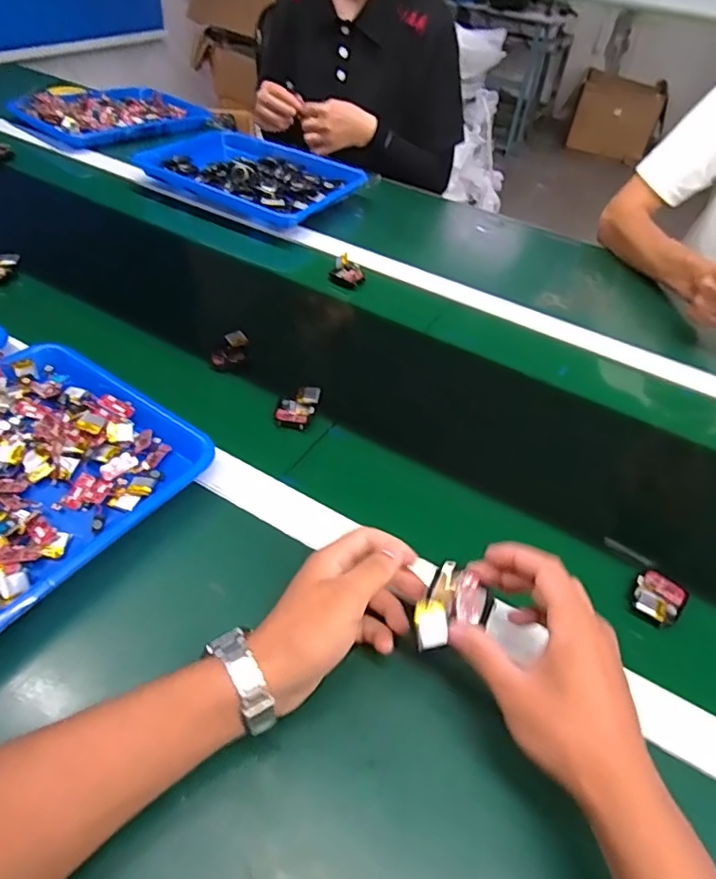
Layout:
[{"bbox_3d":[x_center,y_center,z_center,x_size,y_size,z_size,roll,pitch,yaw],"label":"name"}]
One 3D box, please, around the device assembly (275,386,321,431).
[{"bbox_3d":[-0.062,-0.034,0.551,0.037,0.016,0.052,15,46,7],"label":"device assembly"}]

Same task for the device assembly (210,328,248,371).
[{"bbox_3d":[-0.144,-0.099,0.620,0.026,0.022,0.059,15,46,8],"label":"device assembly"}]

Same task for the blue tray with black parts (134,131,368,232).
[{"bbox_3d":[-0.177,-0.471,0.956,0.348,0.042,0.258,24,48,16],"label":"blue tray with black parts"}]

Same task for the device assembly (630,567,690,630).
[{"bbox_3d":[0.245,0.129,0.445,0.038,0.015,0.049,32,51,22],"label":"device assembly"}]

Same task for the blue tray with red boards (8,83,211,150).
[{"bbox_3d":[-0.502,-0.675,1.120,0.354,0.047,0.227,-27,55,-29],"label":"blue tray with red boards"}]

